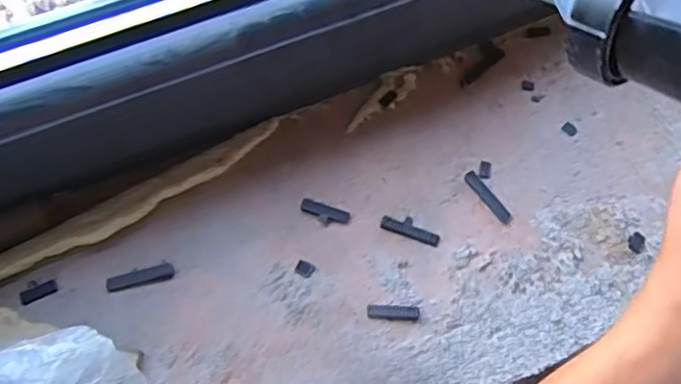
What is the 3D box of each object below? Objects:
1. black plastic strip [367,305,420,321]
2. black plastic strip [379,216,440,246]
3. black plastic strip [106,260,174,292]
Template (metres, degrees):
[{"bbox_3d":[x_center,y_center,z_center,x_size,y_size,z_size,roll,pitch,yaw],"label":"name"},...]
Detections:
[{"bbox_3d":[0.034,0.076,0.408,0.033,0.004,0.009,4,66,0],"label":"black plastic strip"},{"bbox_3d":[0.048,0.025,0.433,0.041,0.005,0.013,18,67,6],"label":"black plastic strip"},{"bbox_3d":[-0.129,0.054,0.414,0.042,0.004,0.011,-13,67,-7],"label":"black plastic strip"}]

